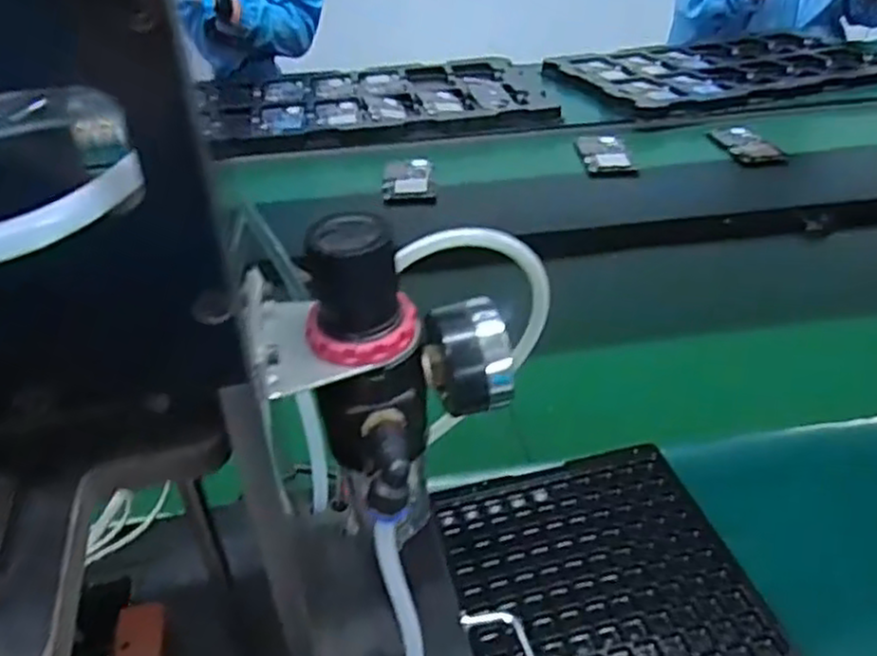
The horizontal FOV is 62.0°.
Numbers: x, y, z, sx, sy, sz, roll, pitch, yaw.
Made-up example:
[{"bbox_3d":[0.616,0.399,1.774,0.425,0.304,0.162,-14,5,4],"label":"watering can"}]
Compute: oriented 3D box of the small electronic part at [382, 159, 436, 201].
[{"bbox_3d":[-0.039,-0.191,0.939,0.063,0.011,0.099,-4,36,-3],"label":"small electronic part"}]

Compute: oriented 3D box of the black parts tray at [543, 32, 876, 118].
[{"bbox_3d":[0.493,-0.451,1.252,0.568,0.019,0.342,-11,35,-12],"label":"black parts tray"}]

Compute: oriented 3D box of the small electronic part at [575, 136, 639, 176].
[{"bbox_3d":[0.225,-0.235,0.991,0.066,0.014,0.113,-1,36,1],"label":"small electronic part"}]

